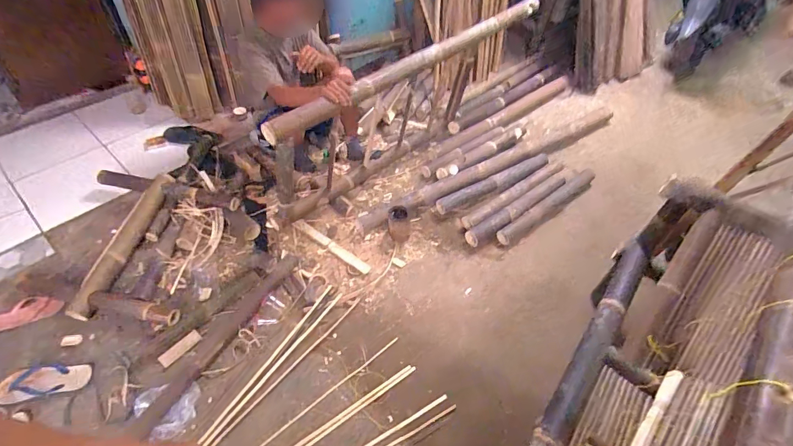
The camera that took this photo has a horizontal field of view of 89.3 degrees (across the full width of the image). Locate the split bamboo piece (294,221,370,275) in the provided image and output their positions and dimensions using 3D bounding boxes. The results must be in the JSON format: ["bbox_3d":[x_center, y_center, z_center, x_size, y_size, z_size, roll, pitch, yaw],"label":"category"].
[{"bbox_3d":[-0.295,0.103,1.827,0.442,0.016,0.059,32,44,23],"label":"split bamboo piece"}]

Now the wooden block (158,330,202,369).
[{"bbox_3d":[-0.791,0.460,1.468,0.048,0.018,0.150,33,55,23],"label":"wooden block"}]

